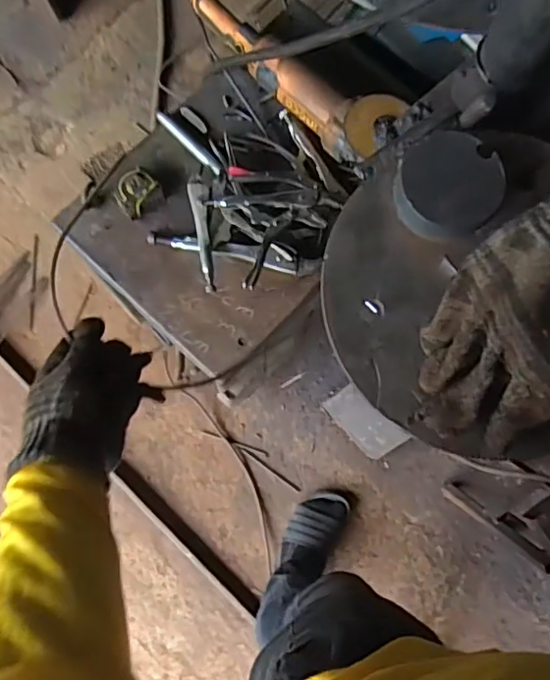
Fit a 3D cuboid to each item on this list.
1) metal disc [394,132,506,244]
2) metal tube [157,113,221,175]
[{"bbox_3d":[0.122,-0.107,0.409,0.073,0.035,0.070,0,80,-1],"label":"metal disc"},{"bbox_3d":[-0.118,-0.273,0.786,0.016,0.011,0.124,-44,83,-8],"label":"metal tube"}]

